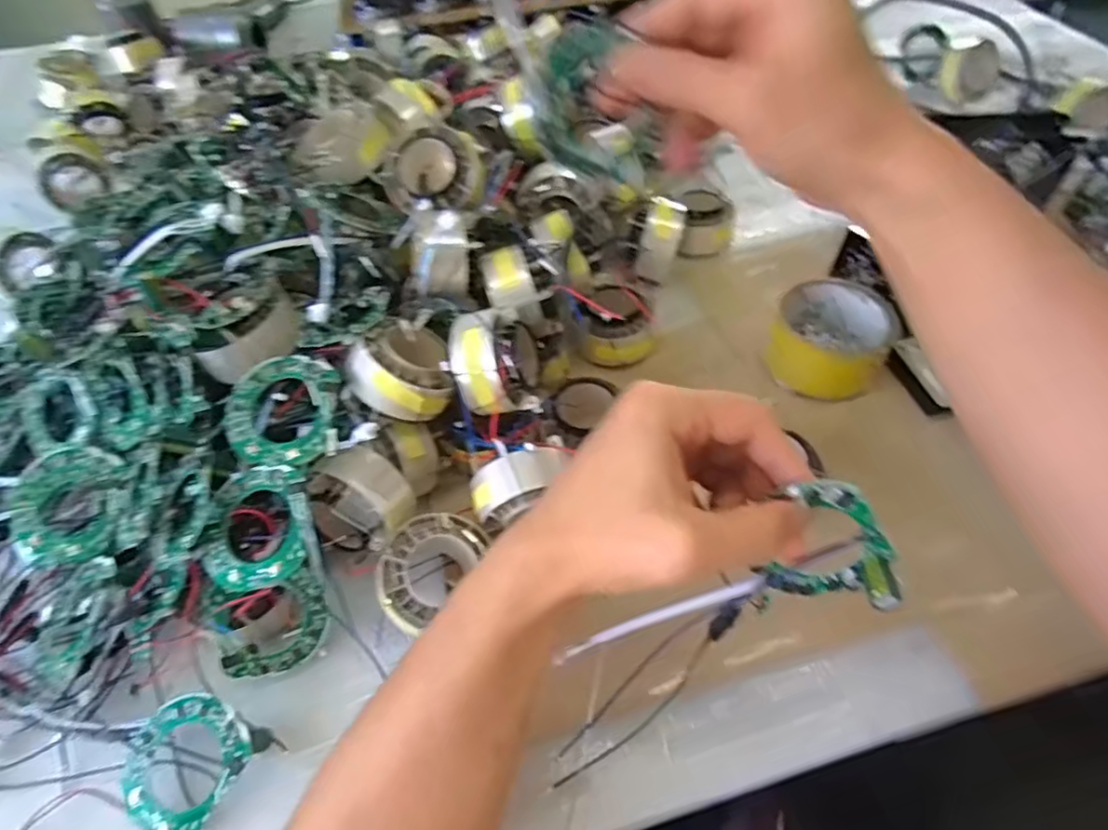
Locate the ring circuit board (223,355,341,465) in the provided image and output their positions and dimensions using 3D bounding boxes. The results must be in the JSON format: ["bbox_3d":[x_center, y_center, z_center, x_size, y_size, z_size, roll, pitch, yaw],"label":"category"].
[{"bbox_3d":[-0.156,-0.003,0.360,0.063,0.011,0.065,0,71,3],"label":"ring circuit board"}]

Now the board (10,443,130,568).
[{"bbox_3d":[-0.287,0.054,0.373,0.063,0.010,0.066,-2,78,-2],"label":"board"}]

